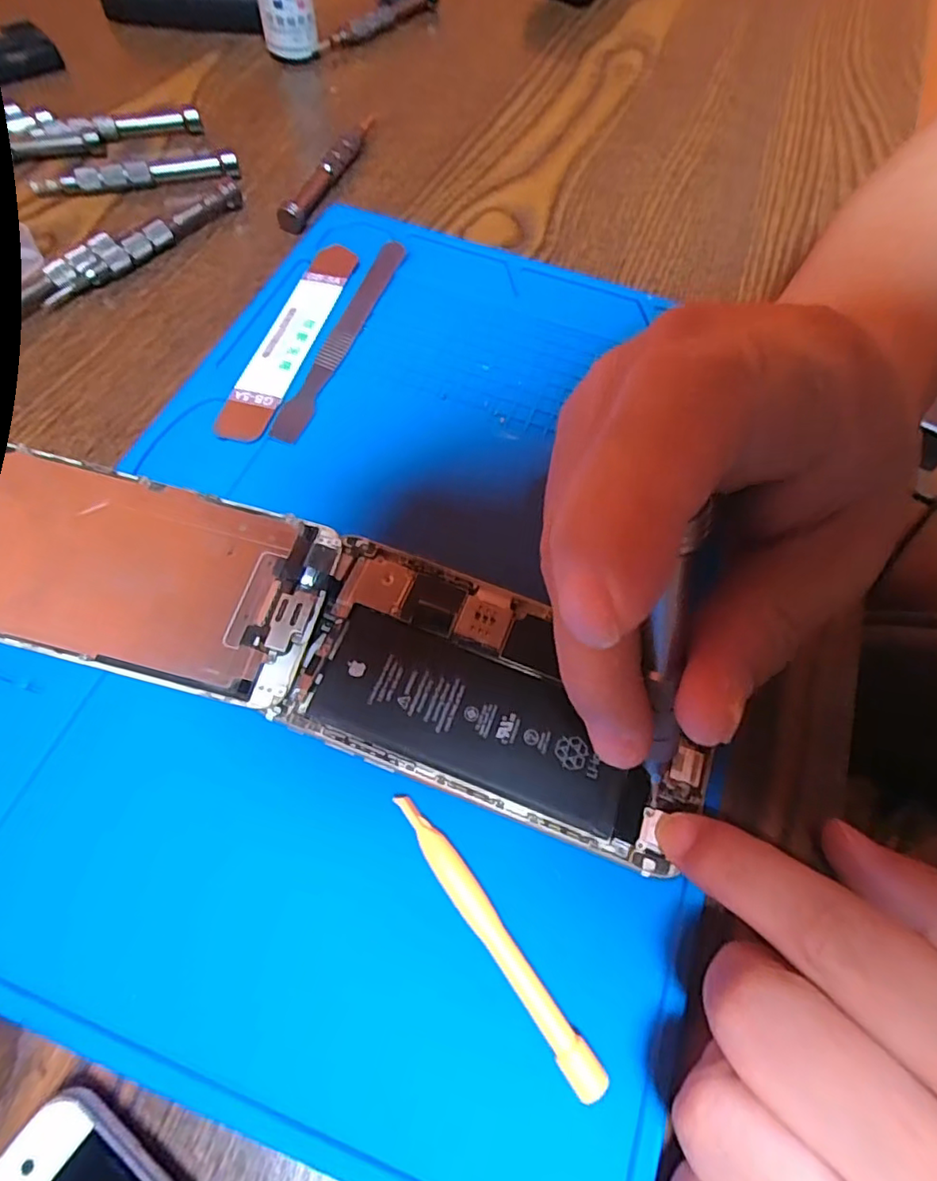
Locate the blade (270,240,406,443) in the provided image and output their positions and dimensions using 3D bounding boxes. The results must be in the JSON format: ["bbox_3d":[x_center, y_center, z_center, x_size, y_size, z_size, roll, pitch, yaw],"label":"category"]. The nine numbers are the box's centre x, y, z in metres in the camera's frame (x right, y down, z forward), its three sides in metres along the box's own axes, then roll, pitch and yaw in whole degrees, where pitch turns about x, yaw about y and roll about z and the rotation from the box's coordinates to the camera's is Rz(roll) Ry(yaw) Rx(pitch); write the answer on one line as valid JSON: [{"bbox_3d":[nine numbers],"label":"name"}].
[{"bbox_3d":[-0.052,-0.109,0.252,0.012,0.004,0.120,18,64,5],"label":"blade"}]

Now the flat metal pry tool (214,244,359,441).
[{"bbox_3d":[-0.074,-0.108,0.249,0.021,0.004,0.115,15,64,4],"label":"flat metal pry tool"}]

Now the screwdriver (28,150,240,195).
[{"bbox_3d":[-0.161,-0.202,0.290,0.094,0.011,0.011,-12,65,-9],"label":"screwdriver"}]

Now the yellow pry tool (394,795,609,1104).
[{"bbox_3d":[0.006,0.089,0.155,0.008,0.004,0.081,-33,70,-18],"label":"yellow pry tool"}]

